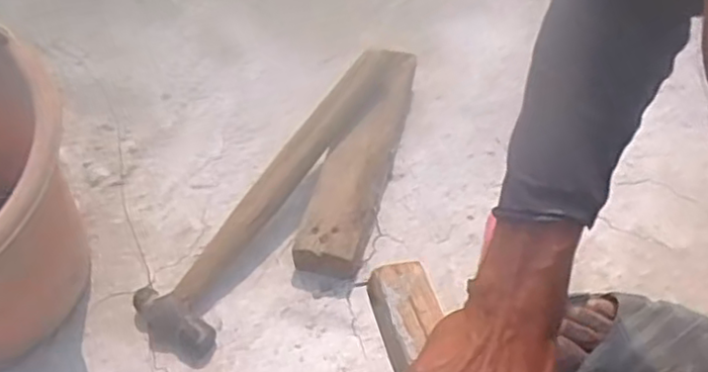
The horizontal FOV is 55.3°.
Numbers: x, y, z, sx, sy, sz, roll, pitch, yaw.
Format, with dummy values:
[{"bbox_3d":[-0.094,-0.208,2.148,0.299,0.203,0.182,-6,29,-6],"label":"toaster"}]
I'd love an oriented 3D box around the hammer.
[{"bbox_3d":[-0.065,-0.018,0.634,0.083,0.076,0.374,25,57,17],"label":"hammer"}]

